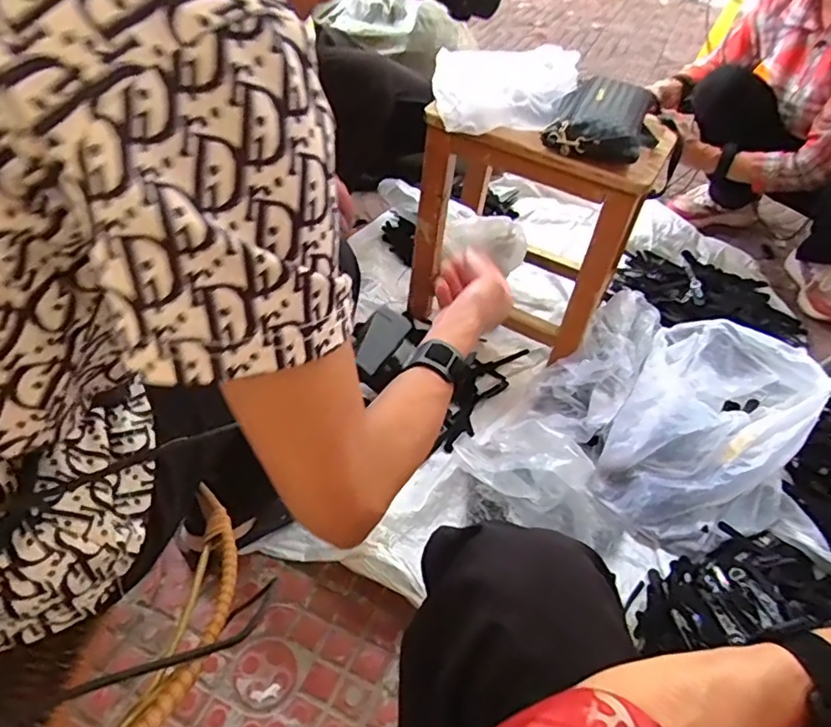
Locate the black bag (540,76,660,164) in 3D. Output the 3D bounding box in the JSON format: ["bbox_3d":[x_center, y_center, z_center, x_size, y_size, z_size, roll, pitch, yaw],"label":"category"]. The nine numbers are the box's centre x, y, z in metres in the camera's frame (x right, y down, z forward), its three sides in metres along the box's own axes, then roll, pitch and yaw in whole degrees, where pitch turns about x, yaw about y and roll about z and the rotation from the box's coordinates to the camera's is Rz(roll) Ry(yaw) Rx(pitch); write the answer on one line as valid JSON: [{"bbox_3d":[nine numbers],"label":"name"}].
[{"bbox_3d":[0.262,-0.337,0.799,0.140,0.044,0.180,20,51,10],"label":"black bag"}]

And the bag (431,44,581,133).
[{"bbox_3d":[0.131,-0.390,0.819,0.203,0.061,0.159,2,50,-4],"label":"bag"}]

